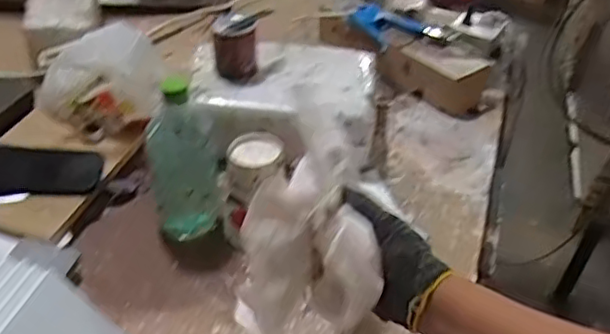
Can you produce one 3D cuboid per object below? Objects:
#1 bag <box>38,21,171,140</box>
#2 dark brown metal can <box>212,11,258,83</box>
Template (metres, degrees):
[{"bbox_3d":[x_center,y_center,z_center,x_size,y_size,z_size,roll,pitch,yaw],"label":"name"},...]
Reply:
[{"bbox_3d":[-0.281,-0.125,0.892,0.191,0.148,0.116,-12,42,-19],"label":"bag"},{"bbox_3d":[-0.099,-0.168,0.895,0.063,0.075,0.074,-1,40,-9],"label":"dark brown metal can"}]

